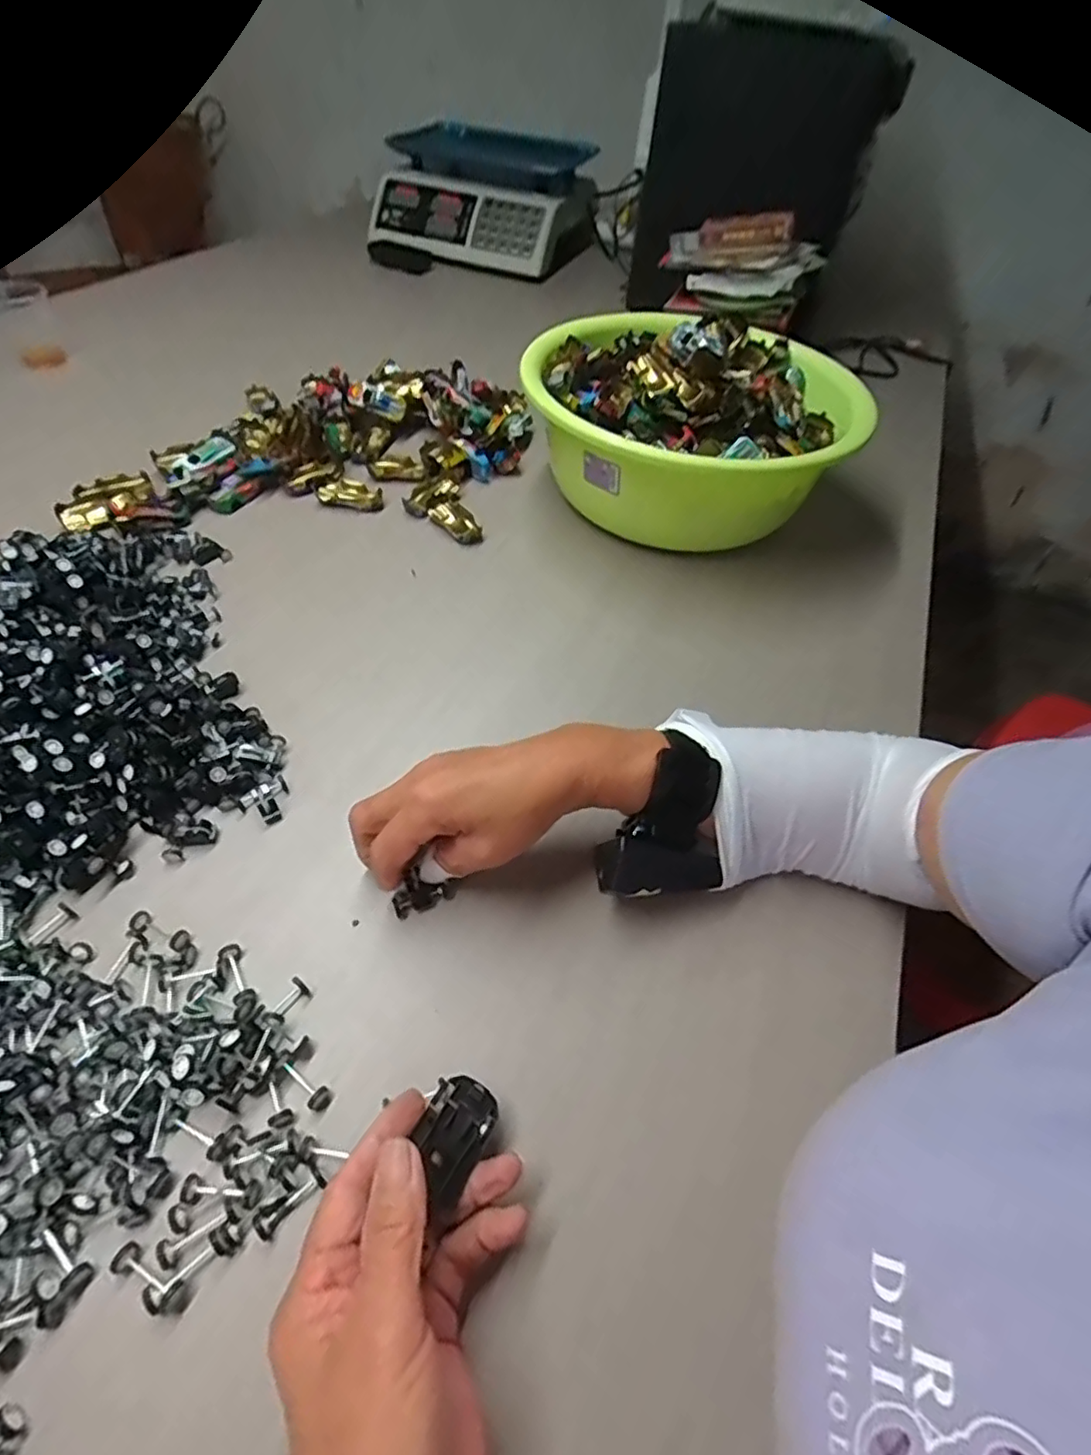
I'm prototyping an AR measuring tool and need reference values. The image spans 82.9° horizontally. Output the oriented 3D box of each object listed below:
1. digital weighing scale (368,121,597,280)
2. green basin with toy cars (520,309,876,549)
[{"bbox_3d":[-0.108,-0.983,1.167,0.369,0.161,0.419,13,50,5],"label":"digital weighing scale"},{"bbox_3d":[0.140,-0.289,0.615,0.311,0.139,0.289,3,50,-4],"label":"green basin with toy cars"}]

